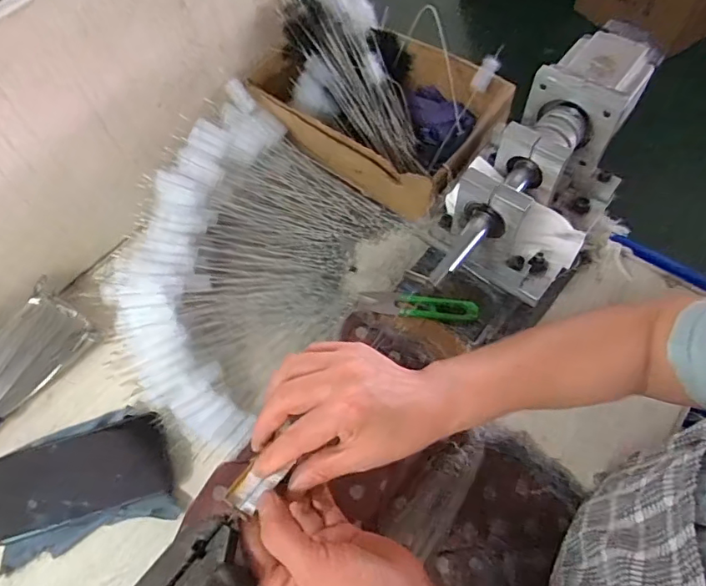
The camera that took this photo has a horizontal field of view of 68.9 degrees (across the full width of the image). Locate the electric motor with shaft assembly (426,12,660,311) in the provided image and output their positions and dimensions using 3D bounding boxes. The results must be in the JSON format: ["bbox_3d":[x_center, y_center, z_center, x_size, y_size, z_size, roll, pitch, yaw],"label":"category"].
[{"bbox_3d":[0.190,-0.130,0.500,0.133,0.120,0.260,30,65,18],"label":"electric motor with shaft assembly"}]

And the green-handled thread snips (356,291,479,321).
[{"bbox_3d":[0.065,0.012,0.513,0.115,0.009,0.024,5,60,5],"label":"green-handled thread snips"}]

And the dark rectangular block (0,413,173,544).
[{"bbox_3d":[-0.256,0.170,0.485,0.157,0.009,0.079,-14,66,-10],"label":"dark rectangular block"}]

